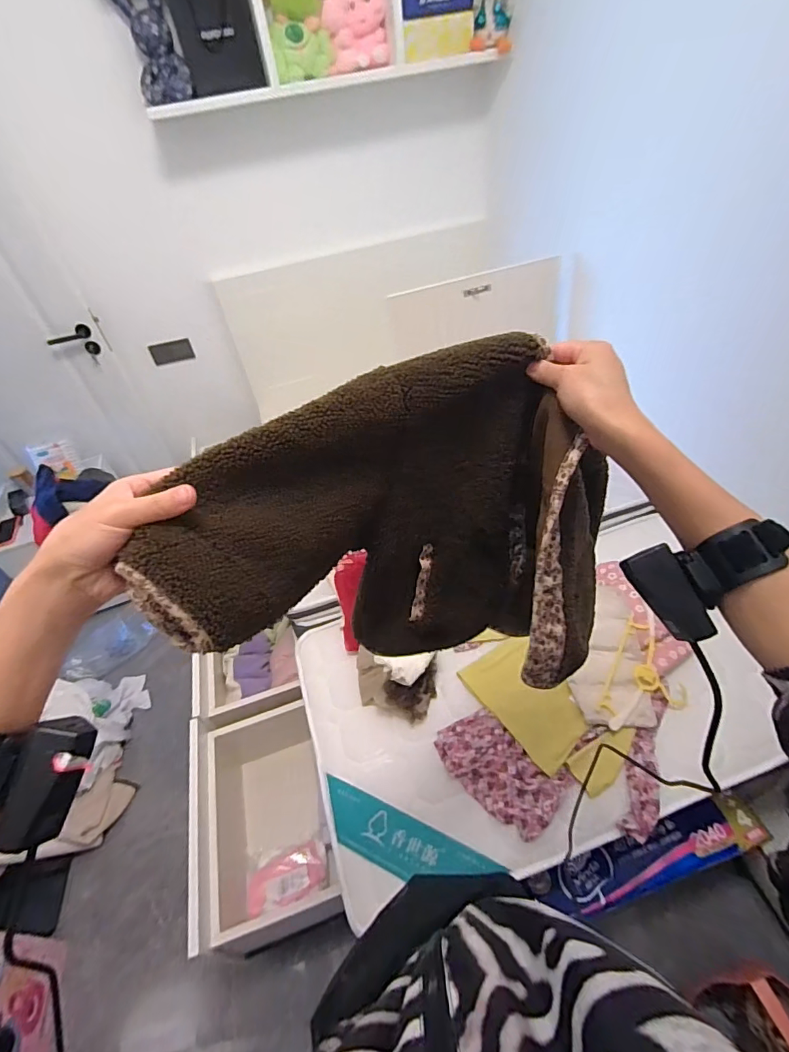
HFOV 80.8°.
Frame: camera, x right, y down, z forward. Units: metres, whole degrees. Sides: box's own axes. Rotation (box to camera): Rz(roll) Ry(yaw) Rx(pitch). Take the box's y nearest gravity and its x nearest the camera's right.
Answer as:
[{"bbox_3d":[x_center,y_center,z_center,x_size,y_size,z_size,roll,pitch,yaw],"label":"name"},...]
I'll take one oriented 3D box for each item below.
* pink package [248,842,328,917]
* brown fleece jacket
[{"bbox_3d":[-0.267,0.875,1.161,0.191,0.051,0.148,-14,43,-6],"label":"pink package"},{"bbox_3d":[0.006,0.022,0.410,0.350,0.261,0.162,-13,43,-6],"label":"brown fleece jacket"}]

